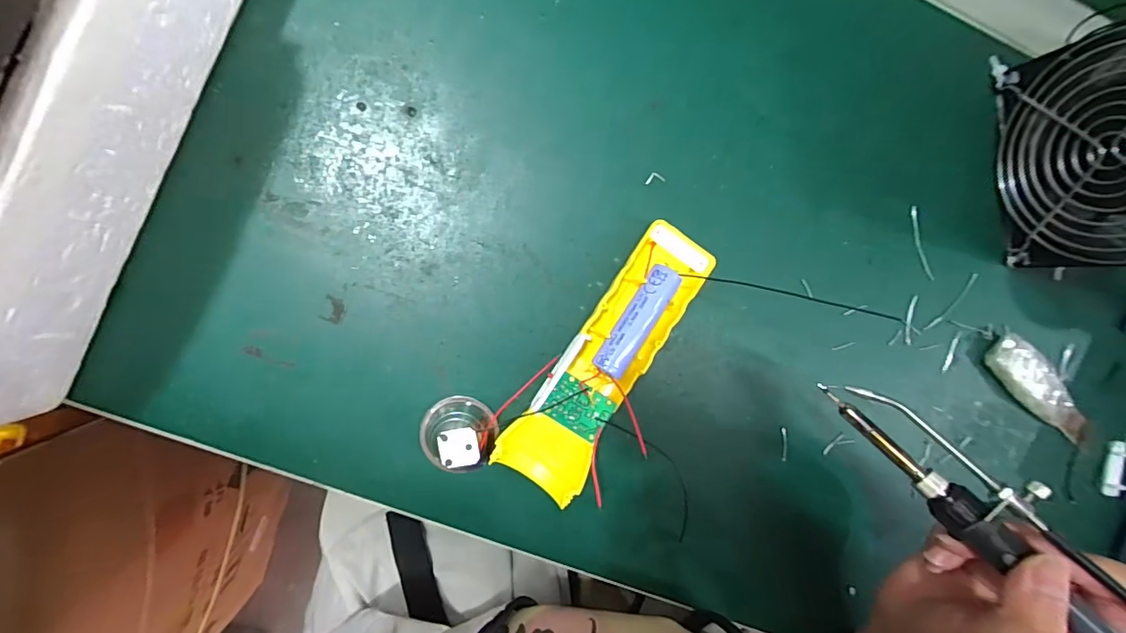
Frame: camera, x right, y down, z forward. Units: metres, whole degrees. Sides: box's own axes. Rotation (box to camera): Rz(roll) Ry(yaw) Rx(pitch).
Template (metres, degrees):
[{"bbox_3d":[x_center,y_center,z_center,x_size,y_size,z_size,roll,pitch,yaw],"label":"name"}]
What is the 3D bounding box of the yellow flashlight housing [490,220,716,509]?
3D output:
[{"bbox_3d":[0.025,0.025,0.284,0.047,0.033,0.165,32,90,-8],"label":"yellow flashlight housing"}]

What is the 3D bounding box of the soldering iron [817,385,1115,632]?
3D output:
[{"bbox_3d":[0.199,0.094,0.221,0.034,0.017,0.181,-41,68,-2],"label":"soldering iron"}]

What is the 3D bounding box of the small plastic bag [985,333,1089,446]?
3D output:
[{"bbox_3d":[0.311,0.048,0.326,0.091,0.015,0.029,37,89,-8],"label":"small plastic bag"}]

